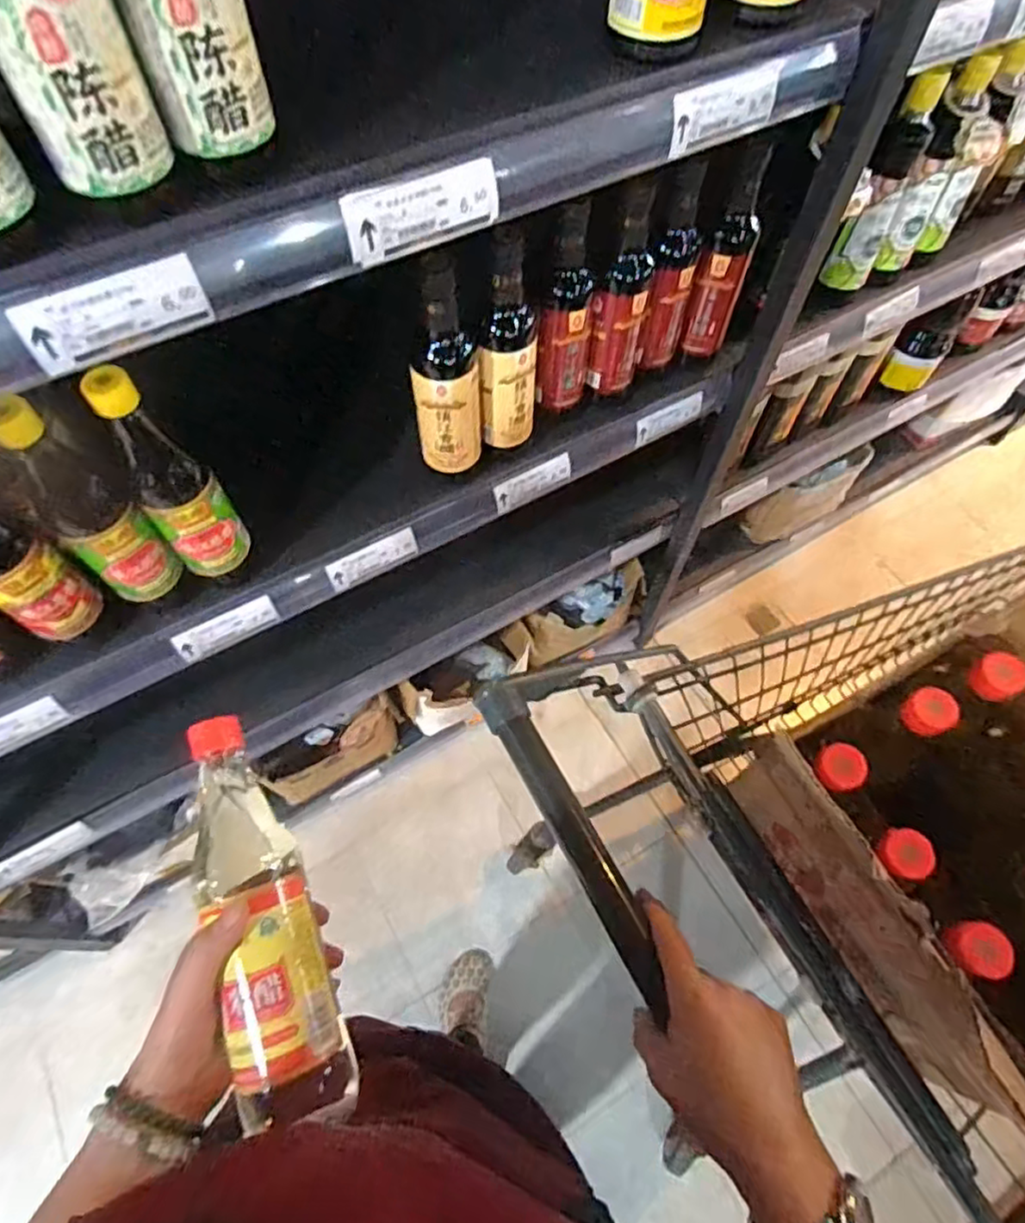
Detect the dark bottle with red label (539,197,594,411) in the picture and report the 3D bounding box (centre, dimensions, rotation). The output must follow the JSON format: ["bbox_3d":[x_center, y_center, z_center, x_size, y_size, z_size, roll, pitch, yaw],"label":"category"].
[{"bbox_3d":[0.053,-0.289,0.655,0.048,0.215,0.058,16,63,8],"label":"dark bottle with red label"}]

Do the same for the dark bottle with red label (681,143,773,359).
[{"bbox_3d":[0.223,-0.366,0.704,0.051,0.215,0.050,26,65,12],"label":"dark bottle with red label"}]

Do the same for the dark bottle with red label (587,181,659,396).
[{"bbox_3d":[0.112,-0.318,0.674,0.052,0.211,0.057,0,62,0],"label":"dark bottle with red label"}]

